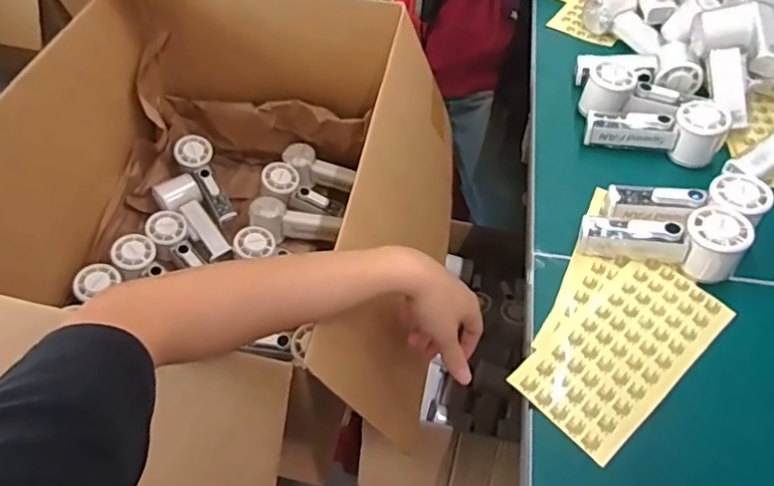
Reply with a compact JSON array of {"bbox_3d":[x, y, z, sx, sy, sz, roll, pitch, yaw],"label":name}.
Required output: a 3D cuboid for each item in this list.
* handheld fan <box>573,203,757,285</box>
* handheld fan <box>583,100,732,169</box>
[{"bbox_3d":[0.280,-0.003,0.582,0.153,0.065,0.053,6,51,22],"label":"handheld fan"},{"bbox_3d":[0.321,-0.134,0.674,0.155,0.059,0.056,4,52,2],"label":"handheld fan"}]

